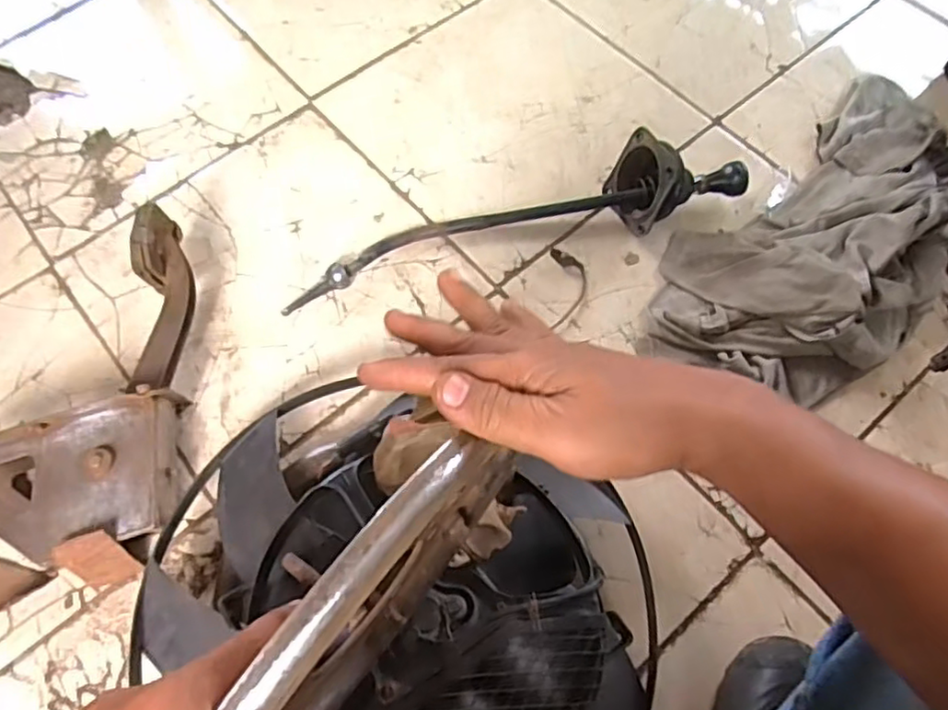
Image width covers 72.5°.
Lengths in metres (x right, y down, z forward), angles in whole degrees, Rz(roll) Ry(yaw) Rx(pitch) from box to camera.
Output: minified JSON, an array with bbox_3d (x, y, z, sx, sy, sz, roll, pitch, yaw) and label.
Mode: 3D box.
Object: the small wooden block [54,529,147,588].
[{"bbox_3d":[-0.376,0.208,0.650,0.058,0.079,0.013,-26,36,-4],"label":"small wooden block"}]

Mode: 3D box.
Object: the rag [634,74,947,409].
[{"bbox_3d":[0.437,-0.135,0.789,0.548,0.072,0.267,-38,74,-14],"label":"rag"}]

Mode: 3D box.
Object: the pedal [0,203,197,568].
[{"bbox_3d":[-0.430,0.035,0.705,0.245,0.113,0.349,-8,67,-2],"label":"pedal"}]

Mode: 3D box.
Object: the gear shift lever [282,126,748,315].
[{"bbox_3d":[0.065,-0.172,0.797,0.572,0.108,0.116,-18,70,-7],"label":"gear shift lever"}]

